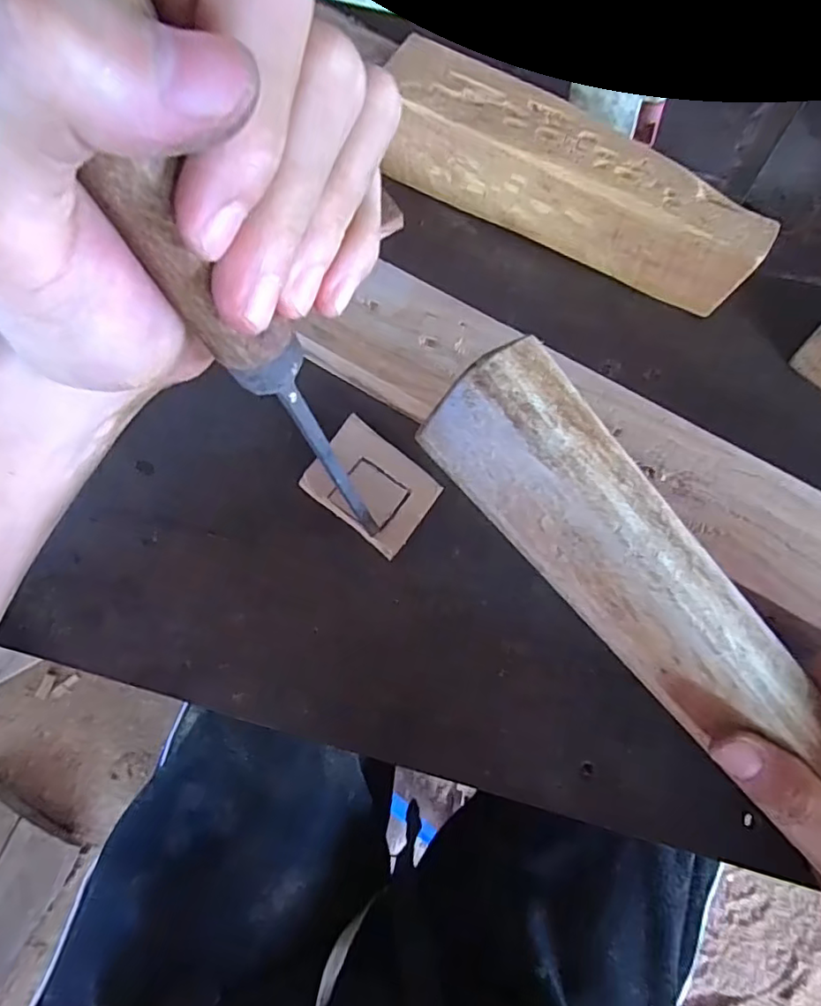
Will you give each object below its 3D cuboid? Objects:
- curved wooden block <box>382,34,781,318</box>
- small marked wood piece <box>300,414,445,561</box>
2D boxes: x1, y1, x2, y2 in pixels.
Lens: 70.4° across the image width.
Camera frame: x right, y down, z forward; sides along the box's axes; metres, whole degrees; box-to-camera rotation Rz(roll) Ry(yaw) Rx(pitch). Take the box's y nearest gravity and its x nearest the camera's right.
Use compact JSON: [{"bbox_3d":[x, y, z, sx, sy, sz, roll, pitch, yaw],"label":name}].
[{"bbox_3d":[0.080,-0.168,0.303,0.204,0.050,0.042,29,75,9],"label":"curved wooden block"},{"bbox_3d":[-0.019,-0.008,0.285,0.060,0.008,0.043,38,77,11],"label":"small marked wood piece"}]

